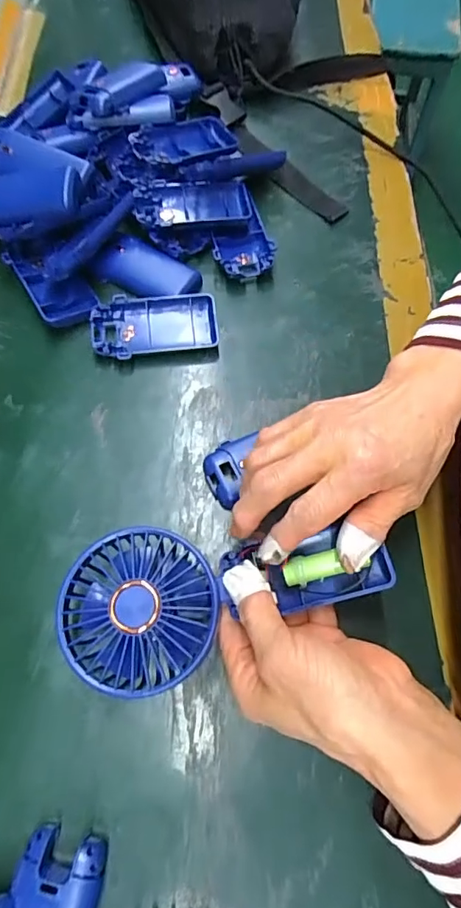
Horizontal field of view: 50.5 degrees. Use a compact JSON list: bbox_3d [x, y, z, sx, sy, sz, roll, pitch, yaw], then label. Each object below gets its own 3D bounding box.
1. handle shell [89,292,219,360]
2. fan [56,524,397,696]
[{"bbox_3d":[-0.058,-0.097,0.375,0.094,0.016,0.048,-7,68,-6],"label":"handle shell"},{"bbox_3d":[-0.003,0.077,0.271,0.175,0.033,0.080,-7,68,-7],"label":"fan"}]

